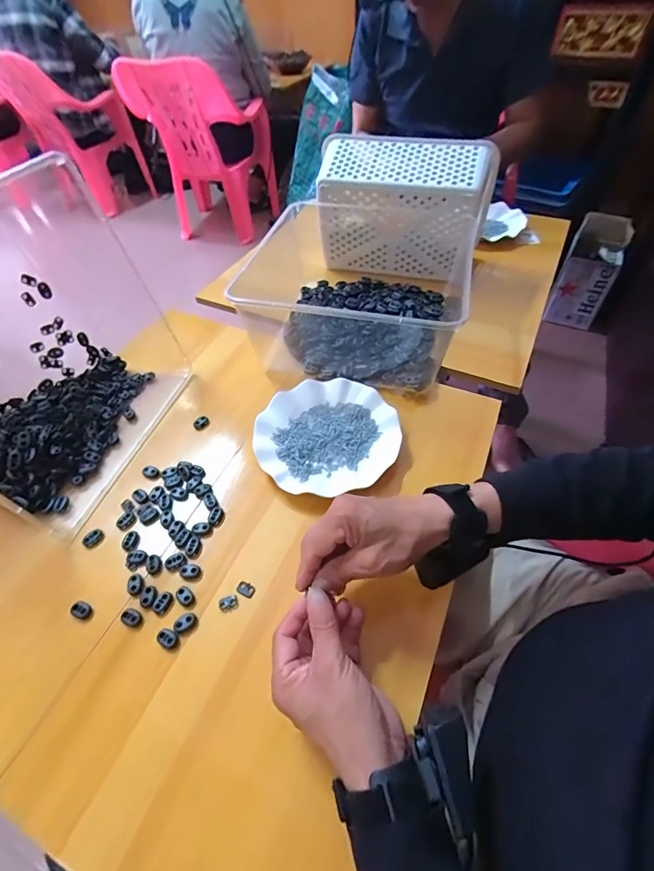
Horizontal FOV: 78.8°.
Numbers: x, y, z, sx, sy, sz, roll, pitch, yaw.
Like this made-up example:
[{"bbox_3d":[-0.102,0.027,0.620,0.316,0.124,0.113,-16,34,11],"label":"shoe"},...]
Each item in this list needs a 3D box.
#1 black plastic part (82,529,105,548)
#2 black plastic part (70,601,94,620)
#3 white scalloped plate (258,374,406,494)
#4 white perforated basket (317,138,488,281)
[{"bbox_3d":[-0.266,0.118,0.454,0.017,0.006,0.022,35,61,27],"label":"black plastic part"},{"bbox_3d":[-0.250,0.178,0.405,0.020,0.009,0.015,14,53,14],"label":"black plastic part"},{"bbox_3d":[-0.001,-0.004,0.519,0.176,0.019,0.179,-1,51,2],"label":"white scalloped plate"},{"bbox_3d":[0.128,-0.392,0.714,0.273,0.188,0.107,14,53,14],"label":"white perforated basket"}]

